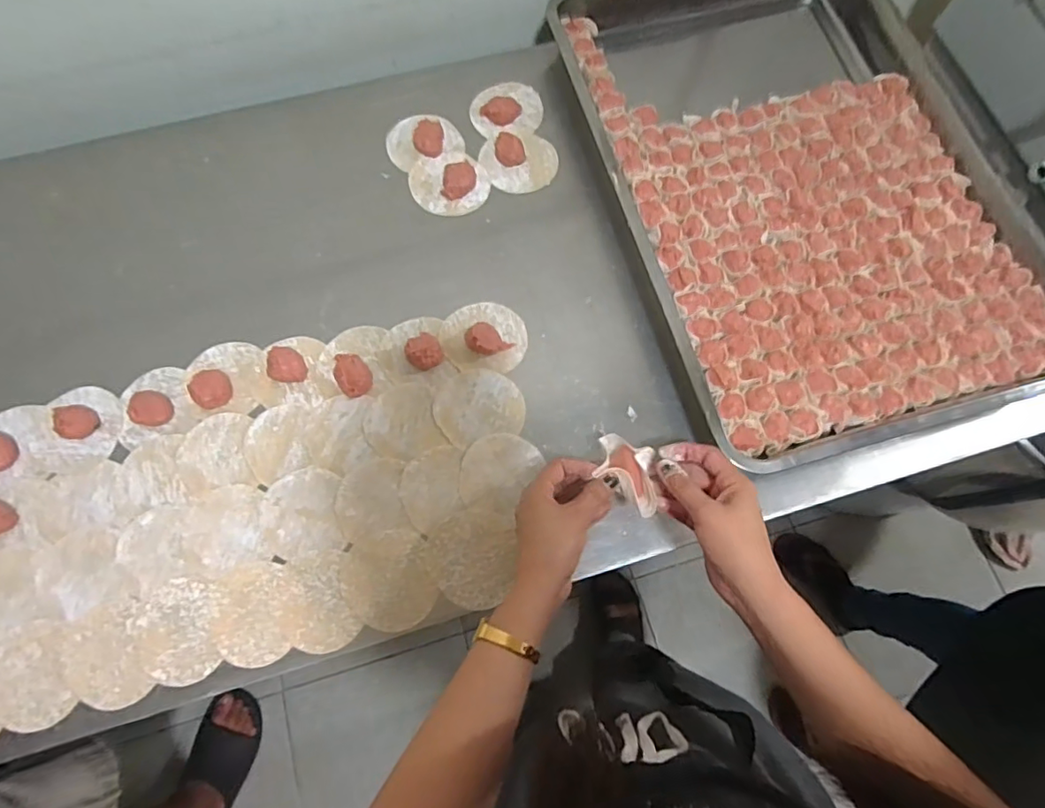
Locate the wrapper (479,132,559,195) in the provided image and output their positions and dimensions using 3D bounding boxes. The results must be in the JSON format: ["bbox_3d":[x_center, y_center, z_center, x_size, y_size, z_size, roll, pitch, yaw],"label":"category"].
[{"bbox_3d":[-0.002,-0.275,0.631,0.084,0.023,0.072,-13,73,-5],"label":"wrapper"}]

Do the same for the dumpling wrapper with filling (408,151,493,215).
[{"bbox_3d":[-0.081,-0.248,0.617,0.082,0.019,0.077,0,72,-1],"label":"dumpling wrapper with filling"}]

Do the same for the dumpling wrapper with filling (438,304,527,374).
[{"bbox_3d":[-0.039,-0.071,0.556,0.084,0.022,0.072,1,72,-1],"label":"dumpling wrapper with filling"}]

